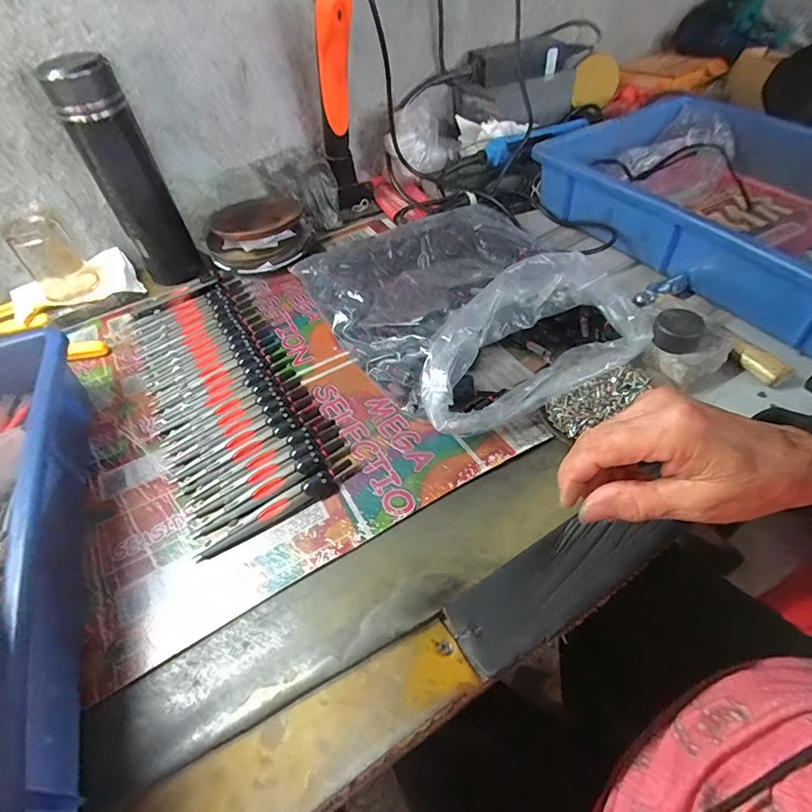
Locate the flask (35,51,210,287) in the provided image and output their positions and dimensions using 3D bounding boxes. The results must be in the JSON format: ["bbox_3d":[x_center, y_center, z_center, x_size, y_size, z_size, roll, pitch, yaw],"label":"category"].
[{"bbox_3d":[-0.299,-0.247,0.517,0.065,0.215,0.054,-24,50,-15],"label":"flask"}]

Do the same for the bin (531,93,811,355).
[{"bbox_3d":[0.386,-0.228,0.528,0.299,0.089,0.419,-27,51,-17],"label":"bin"}]

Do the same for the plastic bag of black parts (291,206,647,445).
[{"bbox_3d":[0.057,-0.119,0.473,0.251,0.069,0.300,-24,50,-15],"label":"plastic bag of black parts"}]

